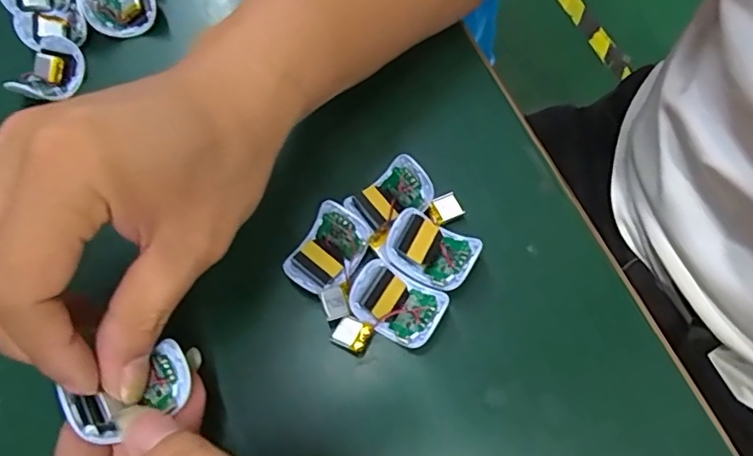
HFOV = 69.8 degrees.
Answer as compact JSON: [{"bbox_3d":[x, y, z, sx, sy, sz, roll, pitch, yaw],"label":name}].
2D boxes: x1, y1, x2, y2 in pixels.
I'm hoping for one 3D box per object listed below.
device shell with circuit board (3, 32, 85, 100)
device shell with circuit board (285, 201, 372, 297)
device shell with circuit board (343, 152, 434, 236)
[{"bbox_3d":[-0.191,-0.092,0.311,0.030,0.022,0.046,17,69,10],"label":"device shell with circuit board"},{"bbox_3d":[-0.025,0.011,0.259,0.029,0.020,0.040,35,73,17],"label":"device shell with circuit board"},{"bbox_3d":[0.006,-0.016,0.270,0.039,0.017,0.027,-33,69,-10],"label":"device shell with circuit board"}]

